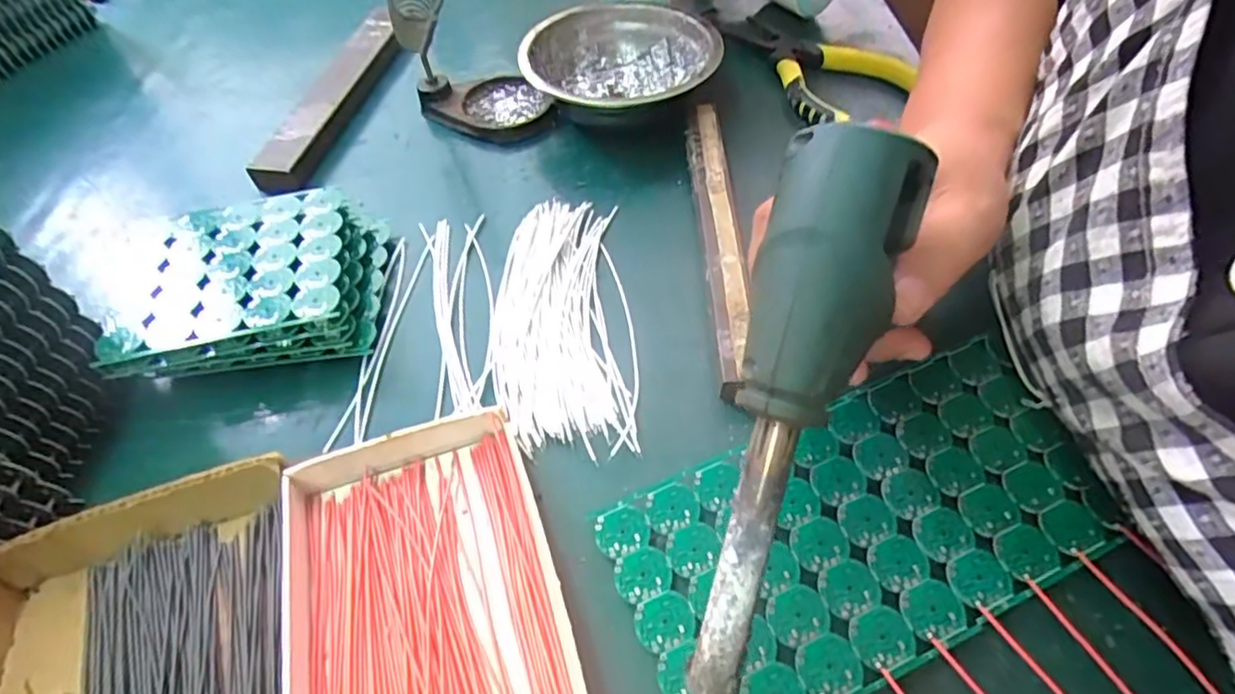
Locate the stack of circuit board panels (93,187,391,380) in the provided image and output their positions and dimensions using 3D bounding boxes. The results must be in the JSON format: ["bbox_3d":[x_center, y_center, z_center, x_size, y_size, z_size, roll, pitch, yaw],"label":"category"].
[{"bbox_3d":[-0.185,-0.033,0.326,0.121,0.036,0.099,-13,53,-6],"label":"stack of circuit board panels"}]

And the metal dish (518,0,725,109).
[{"bbox_3d":[0.002,-0.179,0.415,0.114,0.046,0.104,-2,53,3],"label":"metal dish"}]

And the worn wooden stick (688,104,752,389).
[{"bbox_3d":[0.054,-0.064,0.341,0.019,0.020,0.192,-3,53,2],"label":"worn wooden stick"}]

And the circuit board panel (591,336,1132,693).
[{"bbox_3d":[0.095,0.068,0.249,0.190,0.007,0.093,-22,55,-12],"label":"circuit board panel"}]

